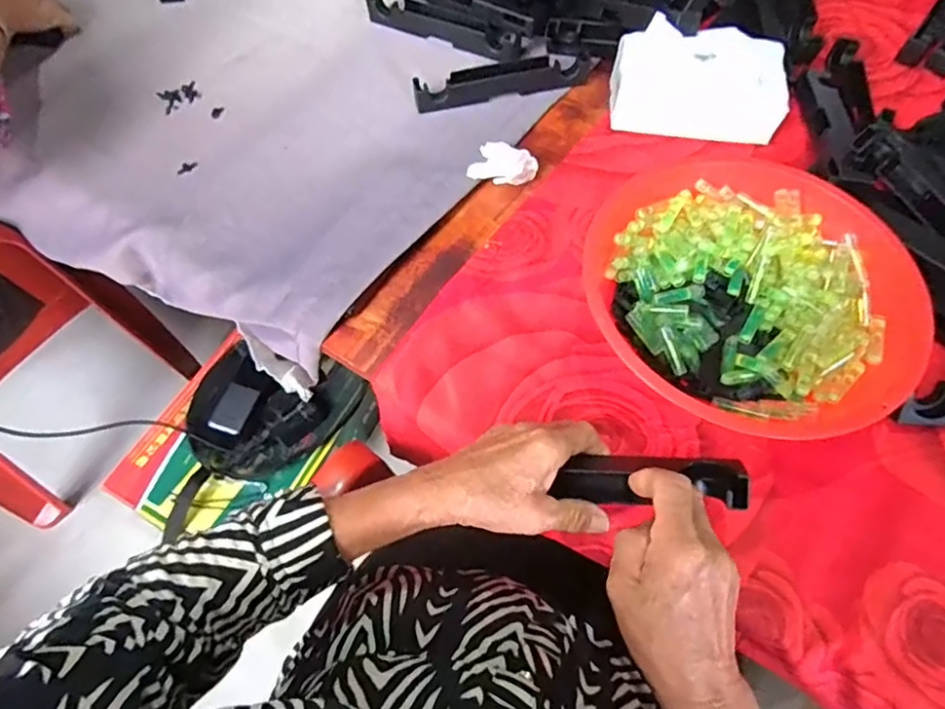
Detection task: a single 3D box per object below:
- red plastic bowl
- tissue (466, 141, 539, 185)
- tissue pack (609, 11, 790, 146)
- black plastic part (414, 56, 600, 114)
[{"bbox_3d":[0.217,-0.049,0.462,0.243,0.075,0.231,0,62,0],"label":"red plastic bowl"},{"bbox_3d":[0.030,-0.185,0.560,0.051,0.029,0.053,33,67,16],"label":"tissue"},{"bbox_3d":[0.232,-0.279,0.576,0.167,0.090,0.076,7,62,4],"label":"tissue pack"},{"bbox_3d":[0.042,-0.301,0.624,0.209,0.026,0.040,-12,63,-7],"label":"black plastic part"}]

